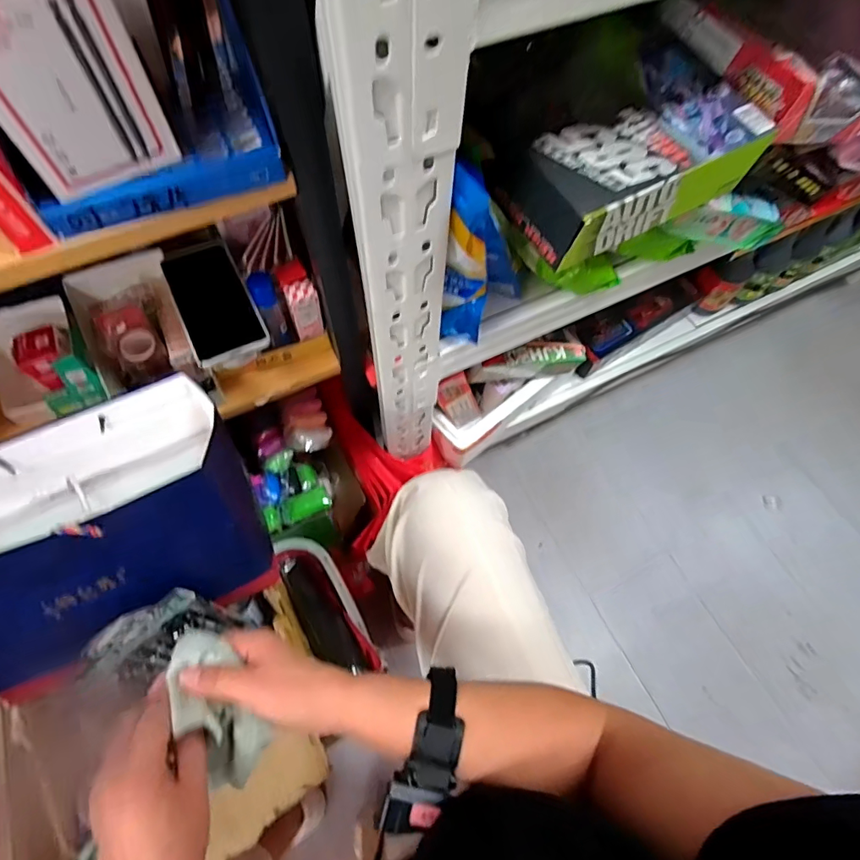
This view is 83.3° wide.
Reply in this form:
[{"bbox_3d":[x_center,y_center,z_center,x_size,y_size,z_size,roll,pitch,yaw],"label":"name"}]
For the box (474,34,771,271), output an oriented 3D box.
[{"bbox_3d":[0.193,-0.267,0.477,0.252,0.078,0.133,-29,70,-15],"label":"box"}]

